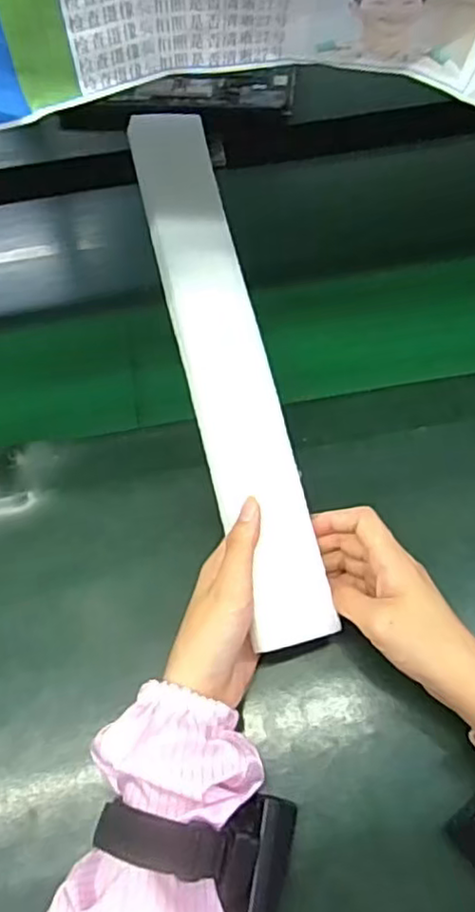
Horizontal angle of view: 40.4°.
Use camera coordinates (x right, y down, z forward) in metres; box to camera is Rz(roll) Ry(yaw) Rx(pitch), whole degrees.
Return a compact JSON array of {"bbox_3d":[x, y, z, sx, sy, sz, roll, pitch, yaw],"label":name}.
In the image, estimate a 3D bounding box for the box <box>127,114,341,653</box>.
[{"bbox_3d":[-0.007,-0.064,0.427,0.055,0.015,0.367,-14,79,-4],"label":"box"}]

